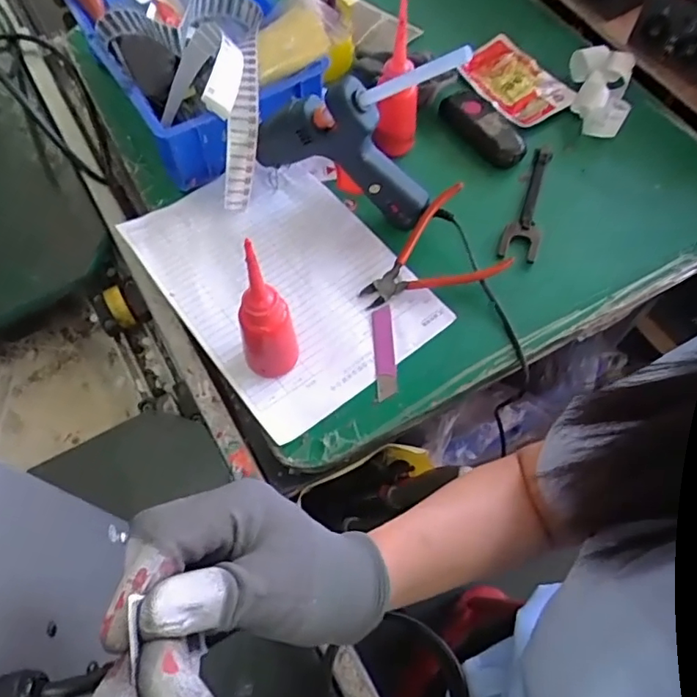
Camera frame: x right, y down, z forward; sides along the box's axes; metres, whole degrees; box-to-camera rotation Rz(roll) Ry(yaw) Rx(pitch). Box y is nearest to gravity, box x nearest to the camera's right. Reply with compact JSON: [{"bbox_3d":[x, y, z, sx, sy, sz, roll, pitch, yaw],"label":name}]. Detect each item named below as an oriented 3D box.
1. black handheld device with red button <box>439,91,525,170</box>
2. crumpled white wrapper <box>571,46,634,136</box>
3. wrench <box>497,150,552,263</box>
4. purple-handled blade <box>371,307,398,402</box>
[{"bbox_3d":[0.152,-0.248,0.618,0.053,0.017,0.111,-37,69,-15],"label":"black handheld device with red button"},{"bbox_3d":[0.285,-0.288,0.630,0.065,0.036,0.114,11,66,7],"label":"crumpled white wrapper"},{"bbox_3d":[0.198,-0.162,0.593,0.037,0.009,0.160,18,67,10],"label":"wrench"},{"bbox_3d":[0.034,0.003,0.519,0.019,0.004,0.094,-3,65,0],"label":"purple-handled blade"}]

